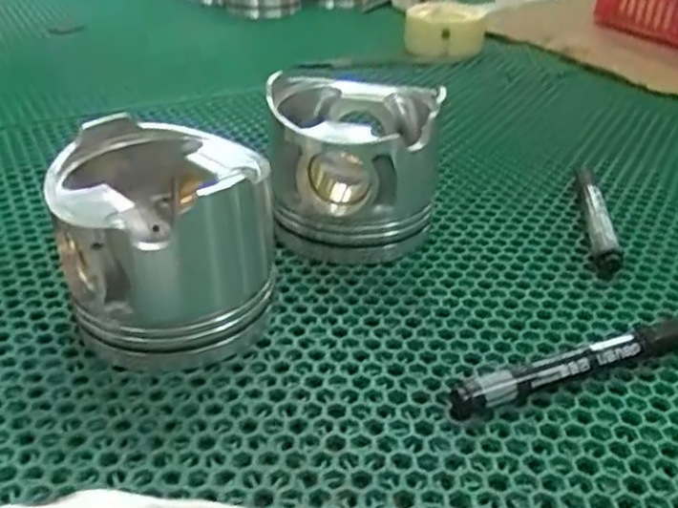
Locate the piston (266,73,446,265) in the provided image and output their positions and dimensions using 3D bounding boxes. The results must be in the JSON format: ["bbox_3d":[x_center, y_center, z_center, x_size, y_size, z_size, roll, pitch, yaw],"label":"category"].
[{"bbox_3d":[0.009,-0.059,0.469,0.110,0.093,0.107,-6,33,-9],"label":"piston"}]

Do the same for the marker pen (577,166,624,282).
[{"bbox_3d":[0.179,-0.029,0.496,0.016,0.018,0.140,5,33,7],"label":"marker pen"}]

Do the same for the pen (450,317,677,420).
[{"bbox_3d":[0.120,0.055,0.359,0.144,0.017,0.018,-13,35,-19],"label":"pen"}]

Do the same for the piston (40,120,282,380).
[{"bbox_3d":[-0.092,-0.008,0.375,0.101,0.098,0.102,-10,34,-15],"label":"piston"}]

